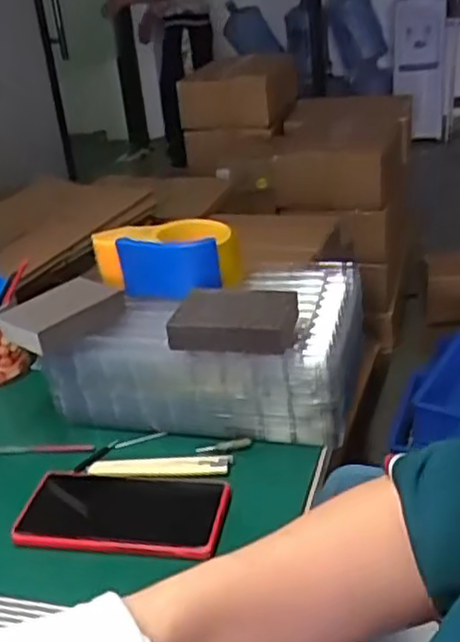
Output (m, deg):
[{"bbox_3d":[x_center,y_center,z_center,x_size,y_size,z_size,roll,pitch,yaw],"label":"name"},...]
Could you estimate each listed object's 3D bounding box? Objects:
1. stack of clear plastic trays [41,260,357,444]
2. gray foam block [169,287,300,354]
[{"bbox_3d":[-0.020,0.023,0.708,0.284,0.109,0.174,1,28,11],"label":"stack of clear plastic trays"},{"bbox_3d":[0.007,-0.002,0.633,0.107,0.032,0.070,2,28,14],"label":"gray foam block"}]

